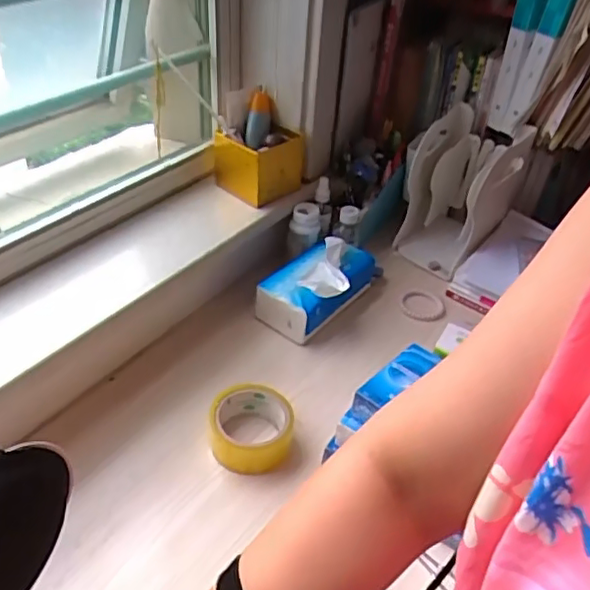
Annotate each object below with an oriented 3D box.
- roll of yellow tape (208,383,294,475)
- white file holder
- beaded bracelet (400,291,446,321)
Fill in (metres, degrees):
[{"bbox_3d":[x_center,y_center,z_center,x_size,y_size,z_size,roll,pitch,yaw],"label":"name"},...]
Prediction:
[{"bbox_3d":[-0.051,0.160,0.716,0.098,0.049,0.101,2,39,-3],"label":"roll of yellow tape"},{"bbox_3d":[0.289,-0.181,1.028,0.144,0.216,0.215,24,43,23],"label":"white file holder"},{"bbox_3d":[0.202,0.019,0.952,0.068,0.006,0.068,3,39,-2],"label":"beaded bracelet"}]

